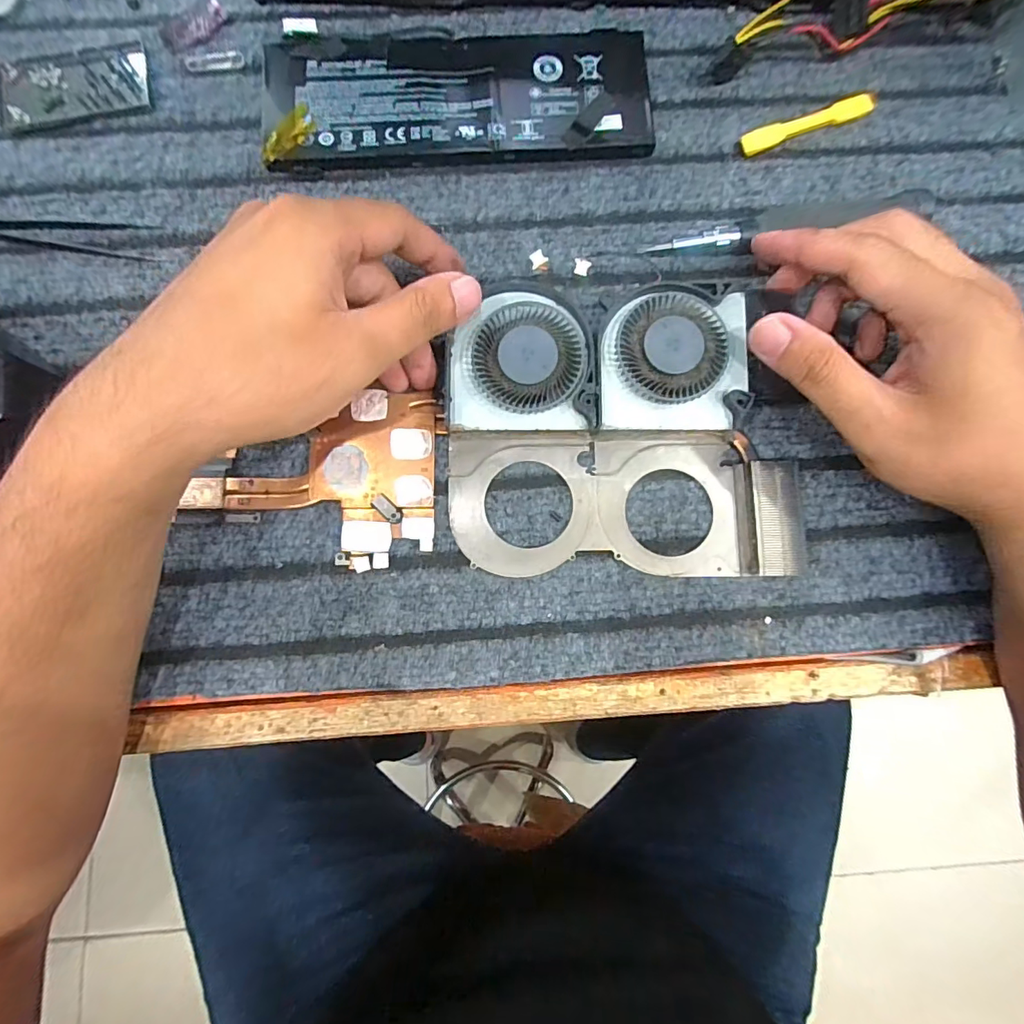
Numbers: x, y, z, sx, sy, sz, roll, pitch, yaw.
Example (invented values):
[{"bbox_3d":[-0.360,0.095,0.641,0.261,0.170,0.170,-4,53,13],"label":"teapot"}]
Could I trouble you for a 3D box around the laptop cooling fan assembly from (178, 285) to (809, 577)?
[{"bbox_3d":[-0.003,-0.038,0.239,0.276,0.022,0.132,0,81,-1],"label":"laptop cooling fan assembly"}]

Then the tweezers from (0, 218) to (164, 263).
[{"bbox_3d":[-0.254,-0.151,0.265,0.136,0.004,0.020,7,81,0],"label":"tweezers"}]

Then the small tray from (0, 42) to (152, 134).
[{"bbox_3d":[-0.243,-0.237,0.278,0.080,0.004,0.041,-14,82,-3],"label":"small tray"}]

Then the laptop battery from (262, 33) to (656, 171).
[{"bbox_3d":[-0.028,-0.229,0.272,0.206,0.012,0.076,-3,82,-2],"label":"laptop battery"}]

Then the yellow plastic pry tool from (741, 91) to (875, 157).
[{"bbox_3d":[0.165,-0.216,0.279,0.082,0.006,0.012,-23,82,-4],"label":"yellow plastic pry tool"}]

